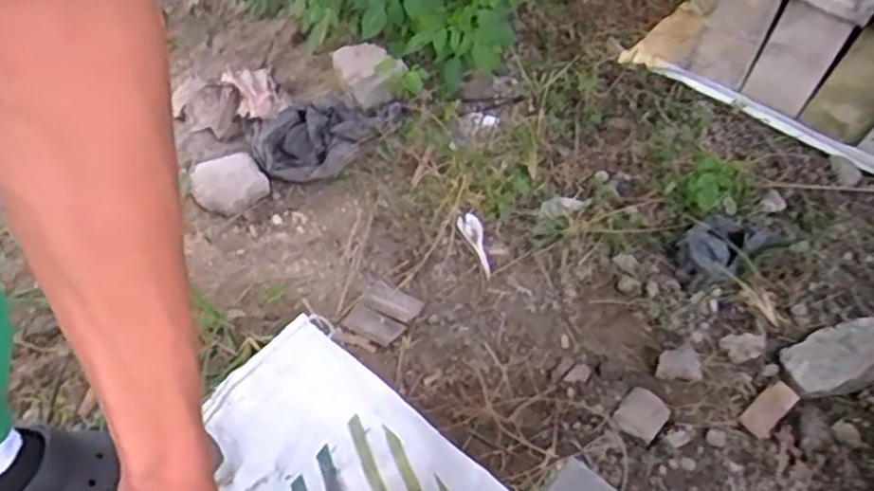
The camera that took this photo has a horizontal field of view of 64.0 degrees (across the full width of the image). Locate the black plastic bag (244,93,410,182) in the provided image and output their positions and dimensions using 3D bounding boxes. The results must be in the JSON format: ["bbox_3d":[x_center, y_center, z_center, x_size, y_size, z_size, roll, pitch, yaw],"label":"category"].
[{"bbox_3d":[-0.174,-0.181,1.099,0.225,0.031,0.153,-32,64,-13],"label":"black plastic bag"}]

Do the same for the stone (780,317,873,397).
[{"bbox_3d":[0.510,0.138,0.878,0.155,0.041,0.083,-15,45,-23],"label":"stone"}]

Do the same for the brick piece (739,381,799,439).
[{"bbox_3d":[0.400,0.196,0.842,0.087,0.013,0.033,-27,50,-32],"label":"brick piece"}]

